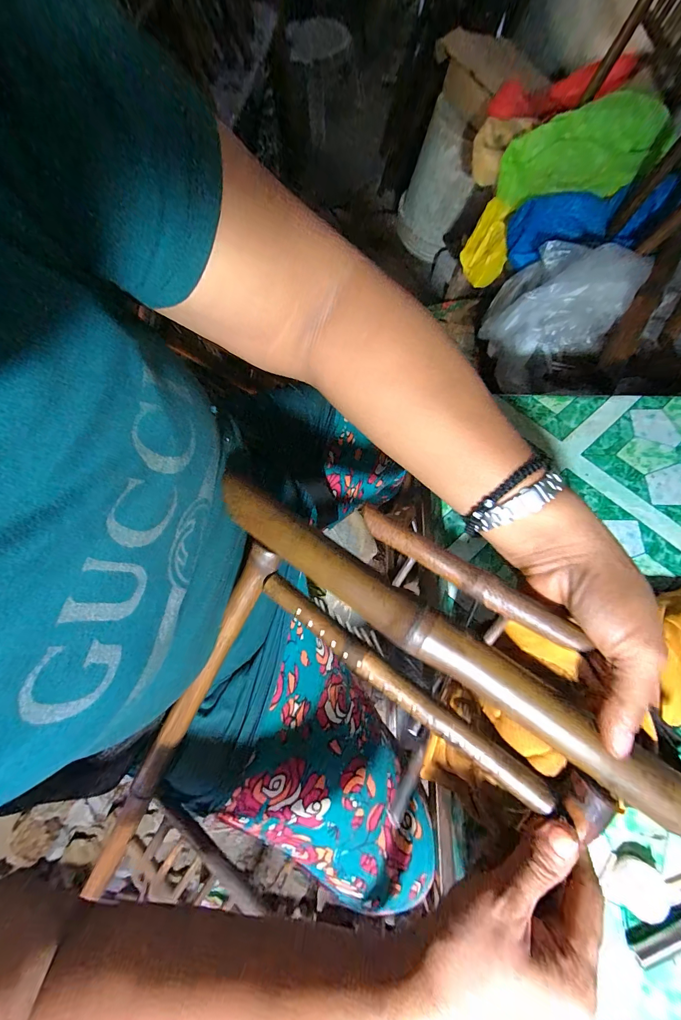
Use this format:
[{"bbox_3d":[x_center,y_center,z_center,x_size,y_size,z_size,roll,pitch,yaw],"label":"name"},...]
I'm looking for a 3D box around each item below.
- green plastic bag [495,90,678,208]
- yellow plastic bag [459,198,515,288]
[{"bbox_3d":[0.411,-0.610,0.596,0.244,0.089,0.112,0,75,16],"label":"green plastic bag"},{"bbox_3d":[0.283,-0.511,0.674,0.050,0.106,0.135,-19,73,-4],"label":"yellow plastic bag"}]

